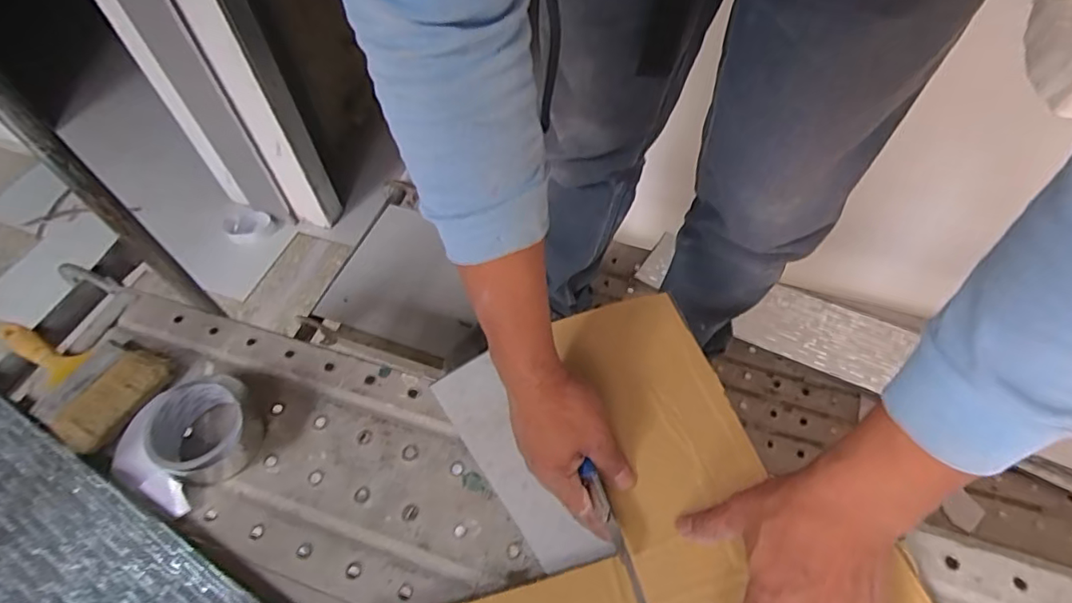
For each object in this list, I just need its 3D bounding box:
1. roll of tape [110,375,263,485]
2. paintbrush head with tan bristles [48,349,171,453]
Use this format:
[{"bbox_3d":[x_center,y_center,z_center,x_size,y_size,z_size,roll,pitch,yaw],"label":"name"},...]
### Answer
[{"bbox_3d":[-0.319,0.126,0.513,0.106,0.045,0.122,34,65,22],"label":"roll of tape"},{"bbox_3d":[-0.415,0.096,0.551,0.053,0.026,0.104,19,60,15],"label":"paintbrush head with tan bristles"}]

